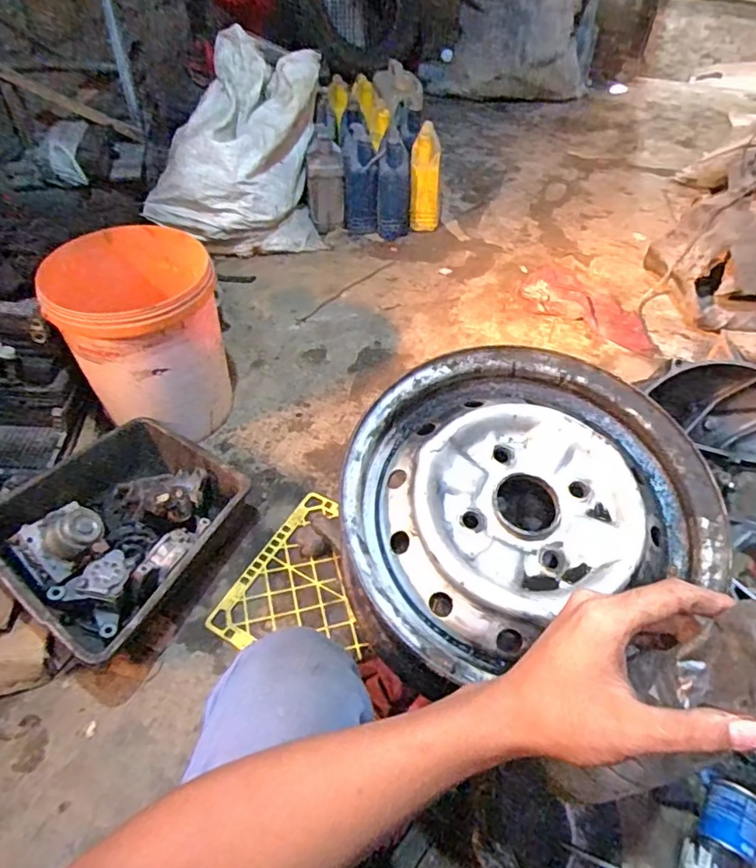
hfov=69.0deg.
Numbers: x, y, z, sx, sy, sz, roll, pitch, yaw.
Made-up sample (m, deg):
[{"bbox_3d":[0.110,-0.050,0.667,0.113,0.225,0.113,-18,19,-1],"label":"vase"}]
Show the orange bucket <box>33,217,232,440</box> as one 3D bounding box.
[{"bbox_3d":[-0.471,-0.189,1.149,0.296,0.375,0.315,-19,52,-18],"label":"orange bucket"}]

